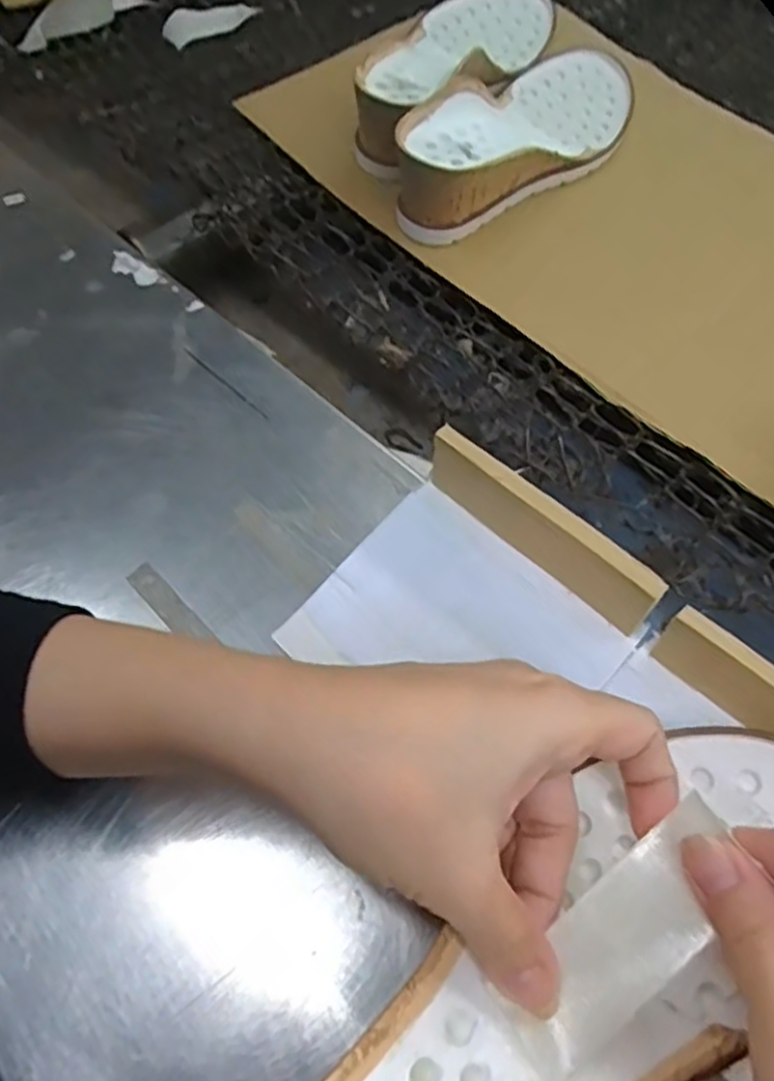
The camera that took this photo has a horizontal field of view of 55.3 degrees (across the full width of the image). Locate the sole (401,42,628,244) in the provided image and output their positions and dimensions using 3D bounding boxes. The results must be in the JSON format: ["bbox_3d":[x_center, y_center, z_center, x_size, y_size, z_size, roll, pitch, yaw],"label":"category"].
[{"bbox_3d":[0.094,-0.272,0.488,0.096,0.063,0.234,34,63,17],"label":"sole"}]

